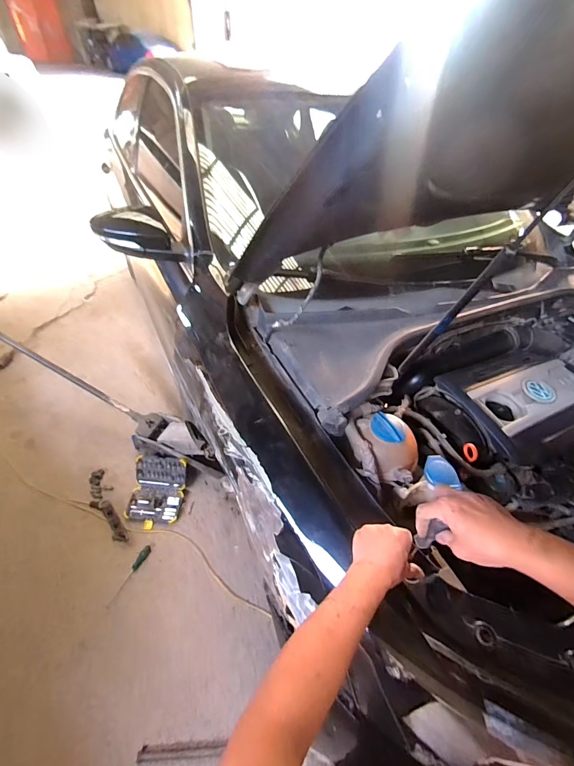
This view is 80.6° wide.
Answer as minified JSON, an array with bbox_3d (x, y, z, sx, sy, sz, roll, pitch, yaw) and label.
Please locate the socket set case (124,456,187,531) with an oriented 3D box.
[{"bbox_3d":[-0.626,0.504,1.603,0.258,0.107,0.323,3,46,0],"label":"socket set case"}]

